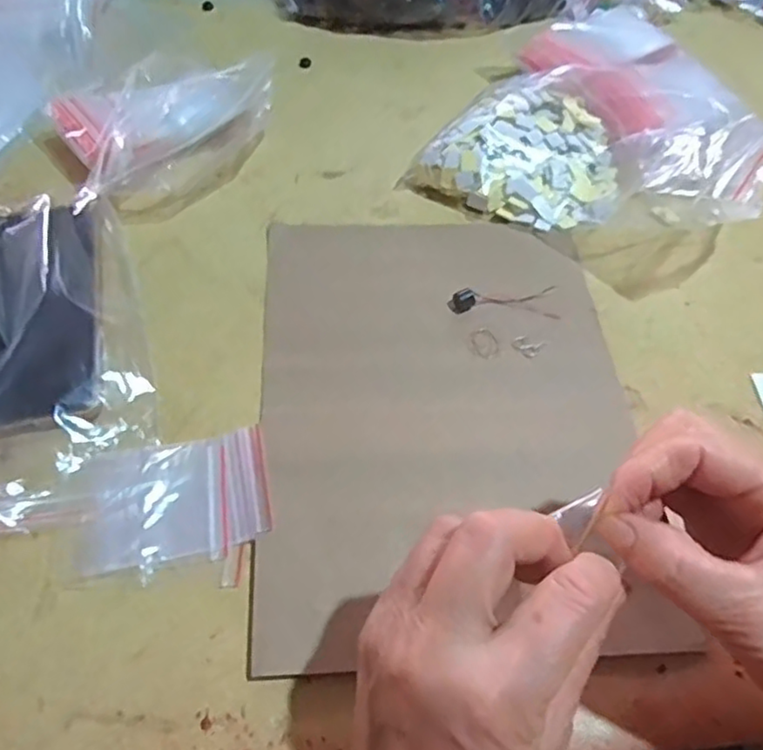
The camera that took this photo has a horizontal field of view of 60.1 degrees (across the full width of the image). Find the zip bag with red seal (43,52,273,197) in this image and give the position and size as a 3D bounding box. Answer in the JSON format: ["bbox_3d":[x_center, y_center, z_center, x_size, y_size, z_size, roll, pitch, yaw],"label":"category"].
[{"bbox_3d":[-0.153,-0.179,0.463,0.143,0.048,0.106,-36,65,-23],"label":"zip bag with red seal"}]

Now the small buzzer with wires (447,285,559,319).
[{"bbox_3d":[0.076,-0.045,0.407,0.067,0.009,0.022,-3,57,-5],"label":"small buzzer with wires"}]

